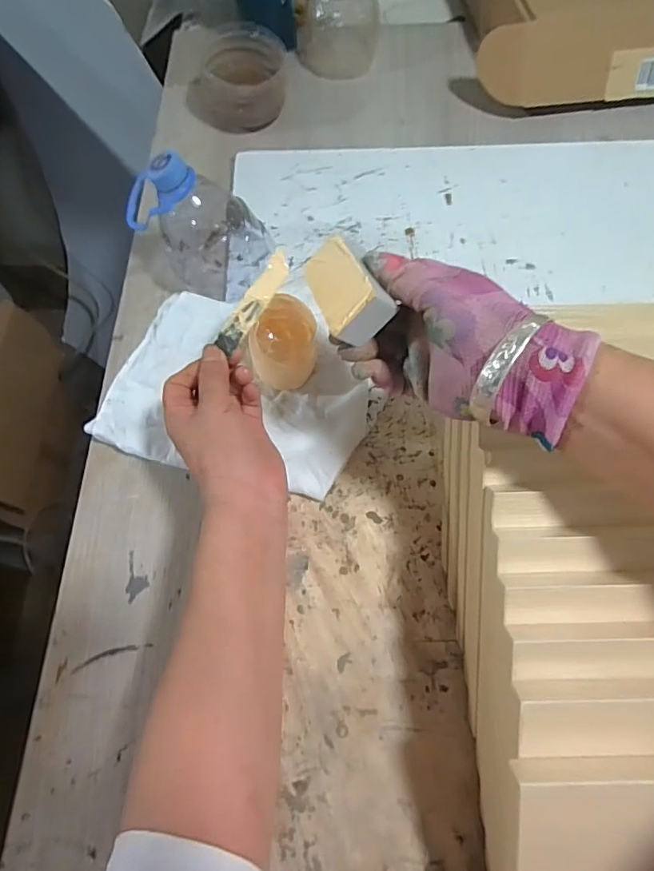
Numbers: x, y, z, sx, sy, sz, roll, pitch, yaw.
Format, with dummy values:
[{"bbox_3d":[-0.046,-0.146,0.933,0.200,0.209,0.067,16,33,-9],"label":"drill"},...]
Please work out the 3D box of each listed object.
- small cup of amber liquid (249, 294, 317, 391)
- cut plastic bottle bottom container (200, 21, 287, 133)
[{"bbox_3d":[-0.037,-0.079,0.423,0.054,0.053,0.056,-4,65,-2],"label":"small cup of amber liquid"},{"bbox_3d":[-0.099,-0.430,0.586,0.100,0.067,0.104,-1,65,0],"label":"cut plastic bottle bottom container"}]

